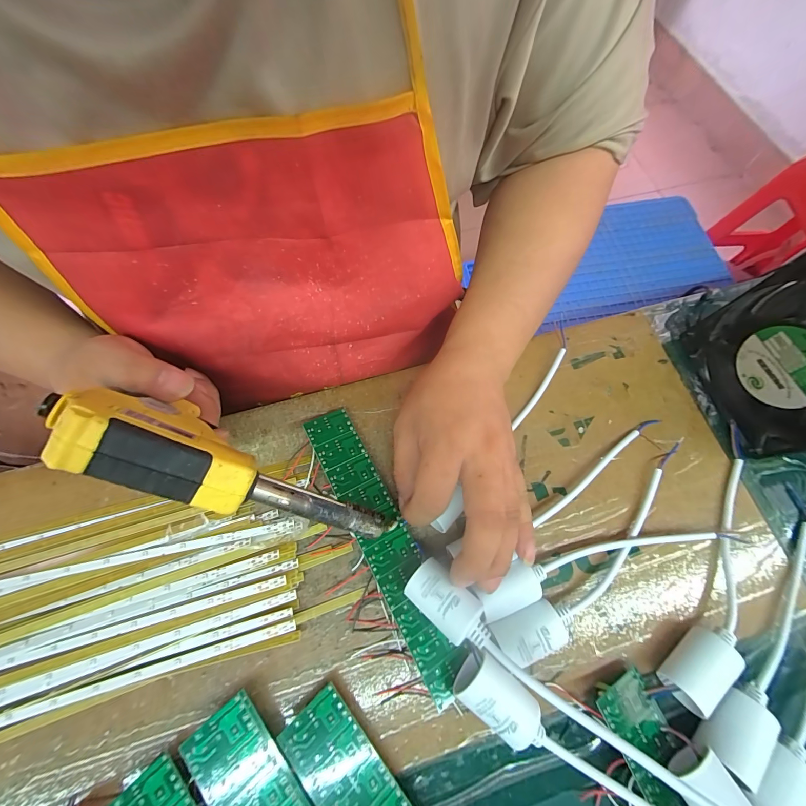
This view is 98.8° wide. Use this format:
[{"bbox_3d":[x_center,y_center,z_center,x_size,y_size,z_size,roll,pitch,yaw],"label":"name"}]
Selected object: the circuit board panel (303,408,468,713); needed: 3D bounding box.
[{"bbox_3d":[-0.014,0.095,0.245,0.035,0.005,0.201,-21,71,-28],"label":"circuit board panel"}]

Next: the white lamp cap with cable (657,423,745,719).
[{"bbox_3d":[0.231,0.107,0.246,0.029,0.030,0.204,33,73,10],"label":"white lamp cap with cable"}]

